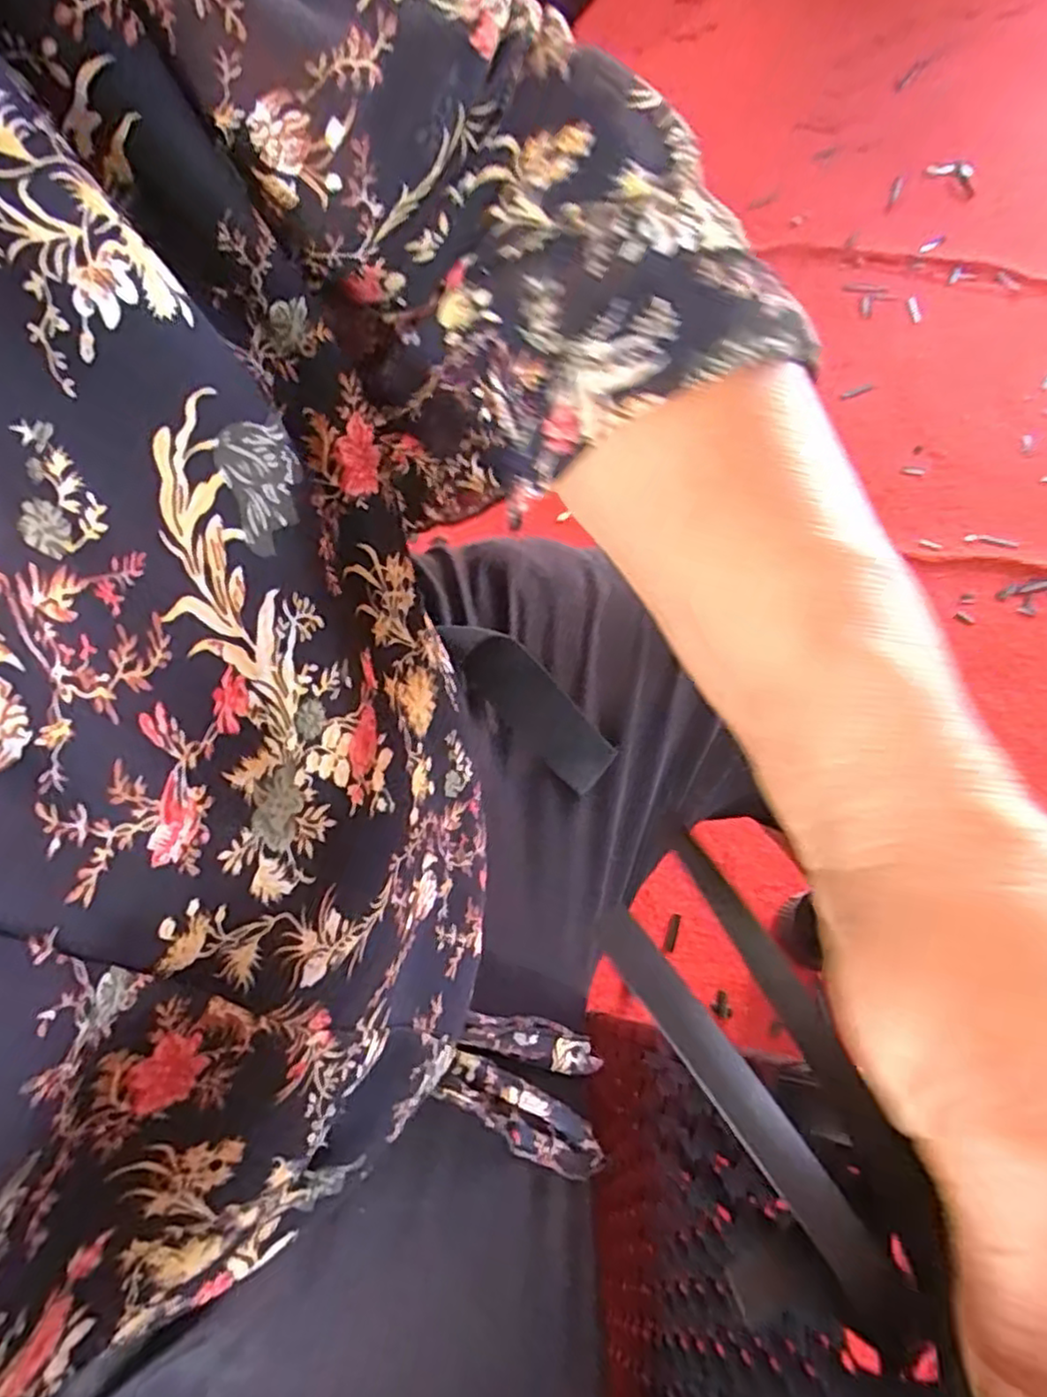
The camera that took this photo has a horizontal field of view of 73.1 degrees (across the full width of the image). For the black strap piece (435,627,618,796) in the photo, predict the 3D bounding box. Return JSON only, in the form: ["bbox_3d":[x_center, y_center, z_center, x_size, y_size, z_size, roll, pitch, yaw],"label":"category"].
[{"bbox_3d":[0.003,0.002,0.351,0.110,0.017,0.031,45,70,-25],"label":"black strap piece"}]

